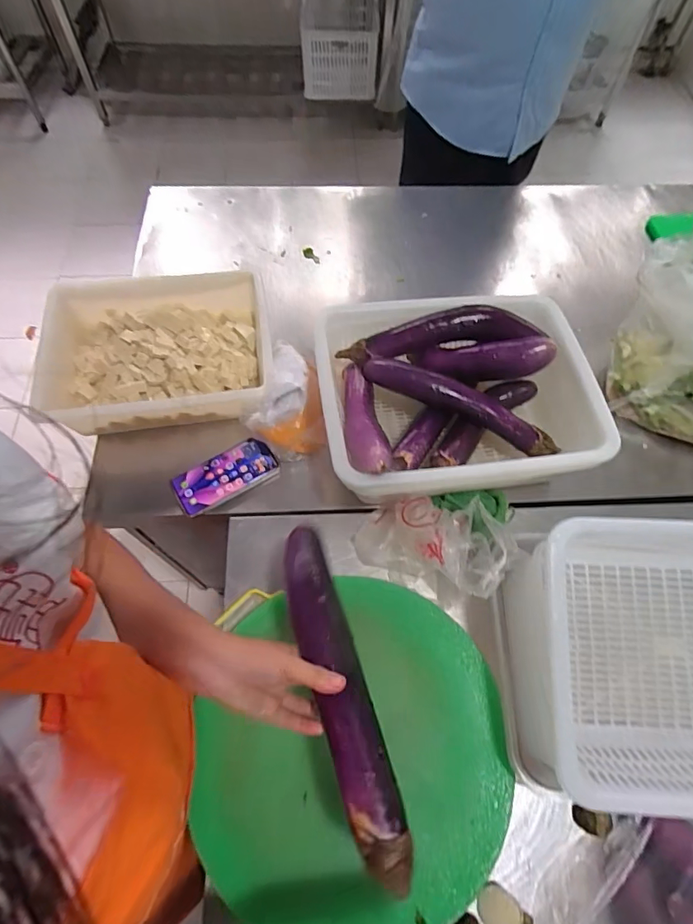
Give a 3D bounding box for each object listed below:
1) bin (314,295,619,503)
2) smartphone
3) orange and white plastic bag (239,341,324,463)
[{"bbox_3d":[0.165,-0.095,0.723,0.402,0.154,0.314,-4,64,-3],"label":"bin"},{"bbox_3d":[-0.190,0.025,0.744,0.157,0.010,0.080,-27,72,-17],"label":"smartphone"},{"bbox_3d":[-0.101,-0.110,0.762,0.120,0.108,0.191,-4,64,-4],"label":"orange and white plastic bag"}]

